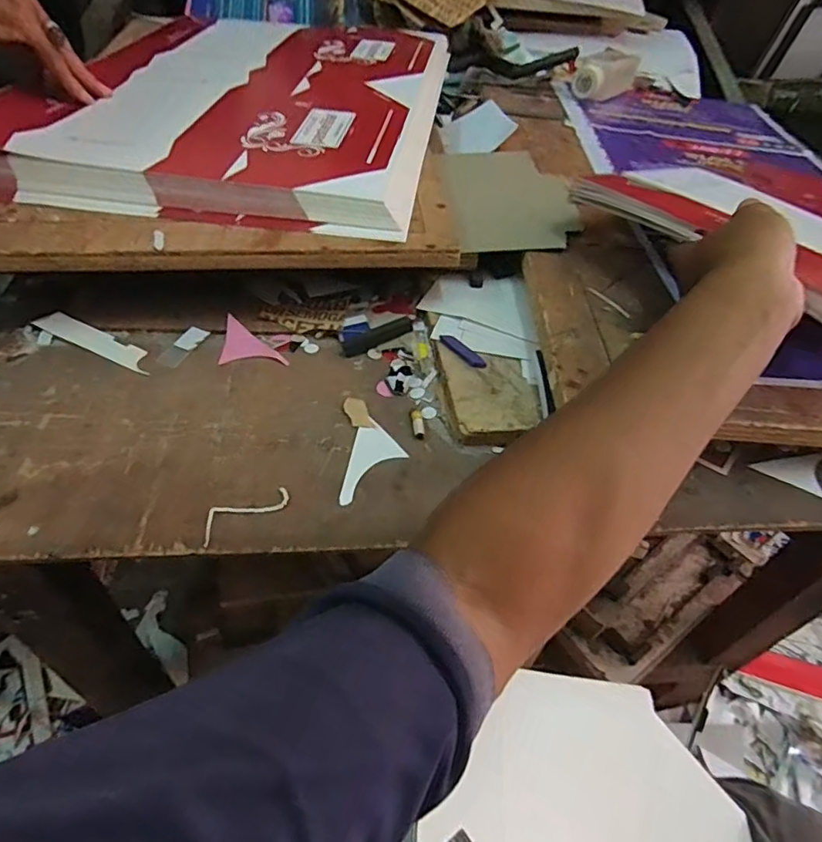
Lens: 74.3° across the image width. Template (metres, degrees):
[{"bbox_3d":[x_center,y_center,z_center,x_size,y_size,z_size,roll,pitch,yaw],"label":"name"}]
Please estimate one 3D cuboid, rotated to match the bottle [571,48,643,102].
[{"bbox_3d":[0.282,-0.505,0.786,0.055,0.051,0.135,28,50,20],"label":"bottle"}]

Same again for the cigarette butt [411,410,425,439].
[{"bbox_3d":[0.005,0.002,0.397,0.009,0.005,0.026,-1,47,-7],"label":"cigarette butt"}]

